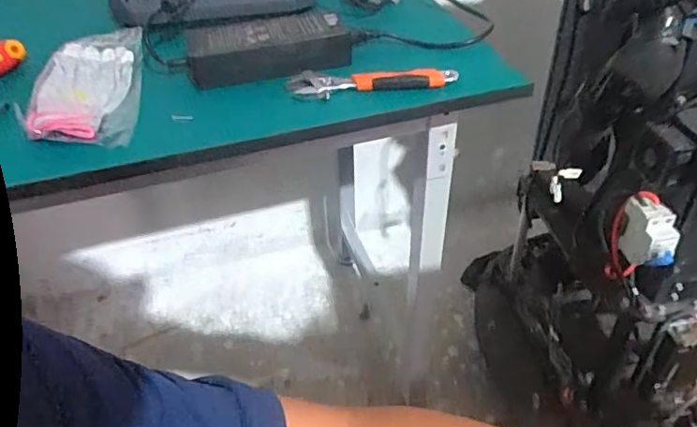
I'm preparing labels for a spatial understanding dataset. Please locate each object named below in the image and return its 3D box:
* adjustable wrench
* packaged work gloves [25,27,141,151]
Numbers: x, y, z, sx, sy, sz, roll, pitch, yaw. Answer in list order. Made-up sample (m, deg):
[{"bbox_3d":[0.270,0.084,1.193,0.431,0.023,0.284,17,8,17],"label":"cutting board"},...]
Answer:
[{"bbox_3d":[0.024,-0.146,0.613,0.185,0.018,0.040,1,40,5],"label":"adjustable wrench"},{"bbox_3d":[-0.288,-0.142,0.613,0.101,0.034,0.214,-9,40,-7],"label":"packaged work gloves"}]

